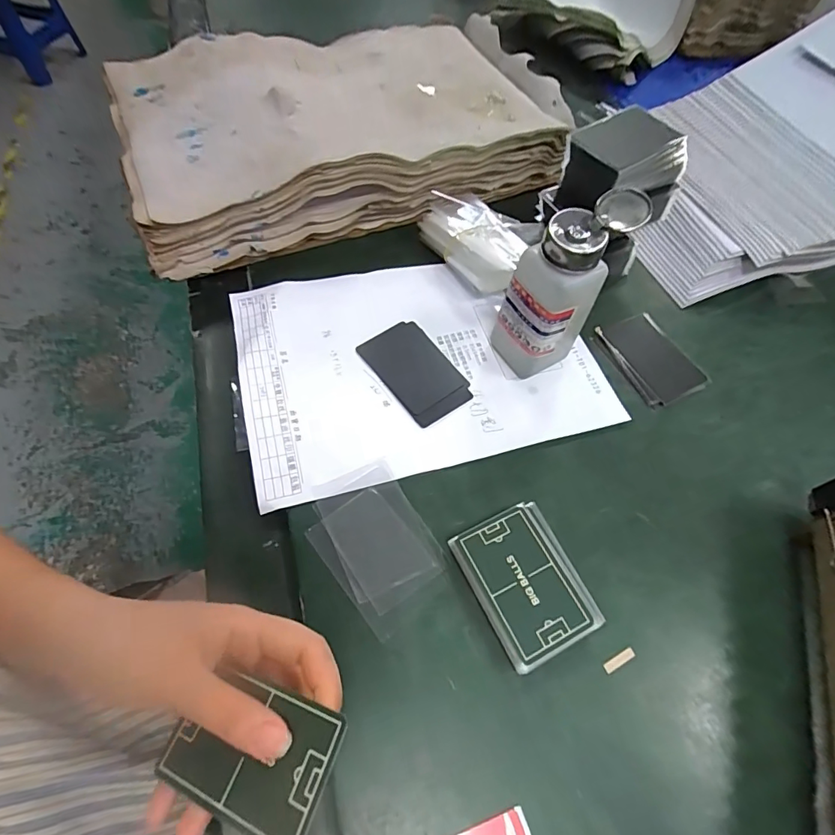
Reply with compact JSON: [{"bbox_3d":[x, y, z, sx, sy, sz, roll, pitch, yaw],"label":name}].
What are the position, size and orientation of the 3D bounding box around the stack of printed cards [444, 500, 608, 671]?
[{"bbox_3d":[0.070,0.107,0.305,0.067,0.017,0.088,-22,63,-16],"label":"stack of printed cards"}]

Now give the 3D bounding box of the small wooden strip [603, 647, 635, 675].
[{"bbox_3d":[0.127,0.152,0.291,0.023,0.004,0.006,-22,63,-16],"label":"small wooden strip"}]

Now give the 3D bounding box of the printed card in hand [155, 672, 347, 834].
[{"bbox_3d":[-0.077,0.153,0.215,0.081,0.004,0.052,9,59,23],"label":"printed card in hand"}]

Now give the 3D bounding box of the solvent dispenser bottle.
[{"bbox_3d":[0.105,-0.097,0.356,0.072,0.138,0.057,-39,69,-23],"label":"solvent dispenser bottle"}]

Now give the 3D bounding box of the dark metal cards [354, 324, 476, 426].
[{"bbox_3d":[0.000,-0.040,0.394,0.060,0.004,0.096,-32,66,-20],"label":"dark metal cards"}]

